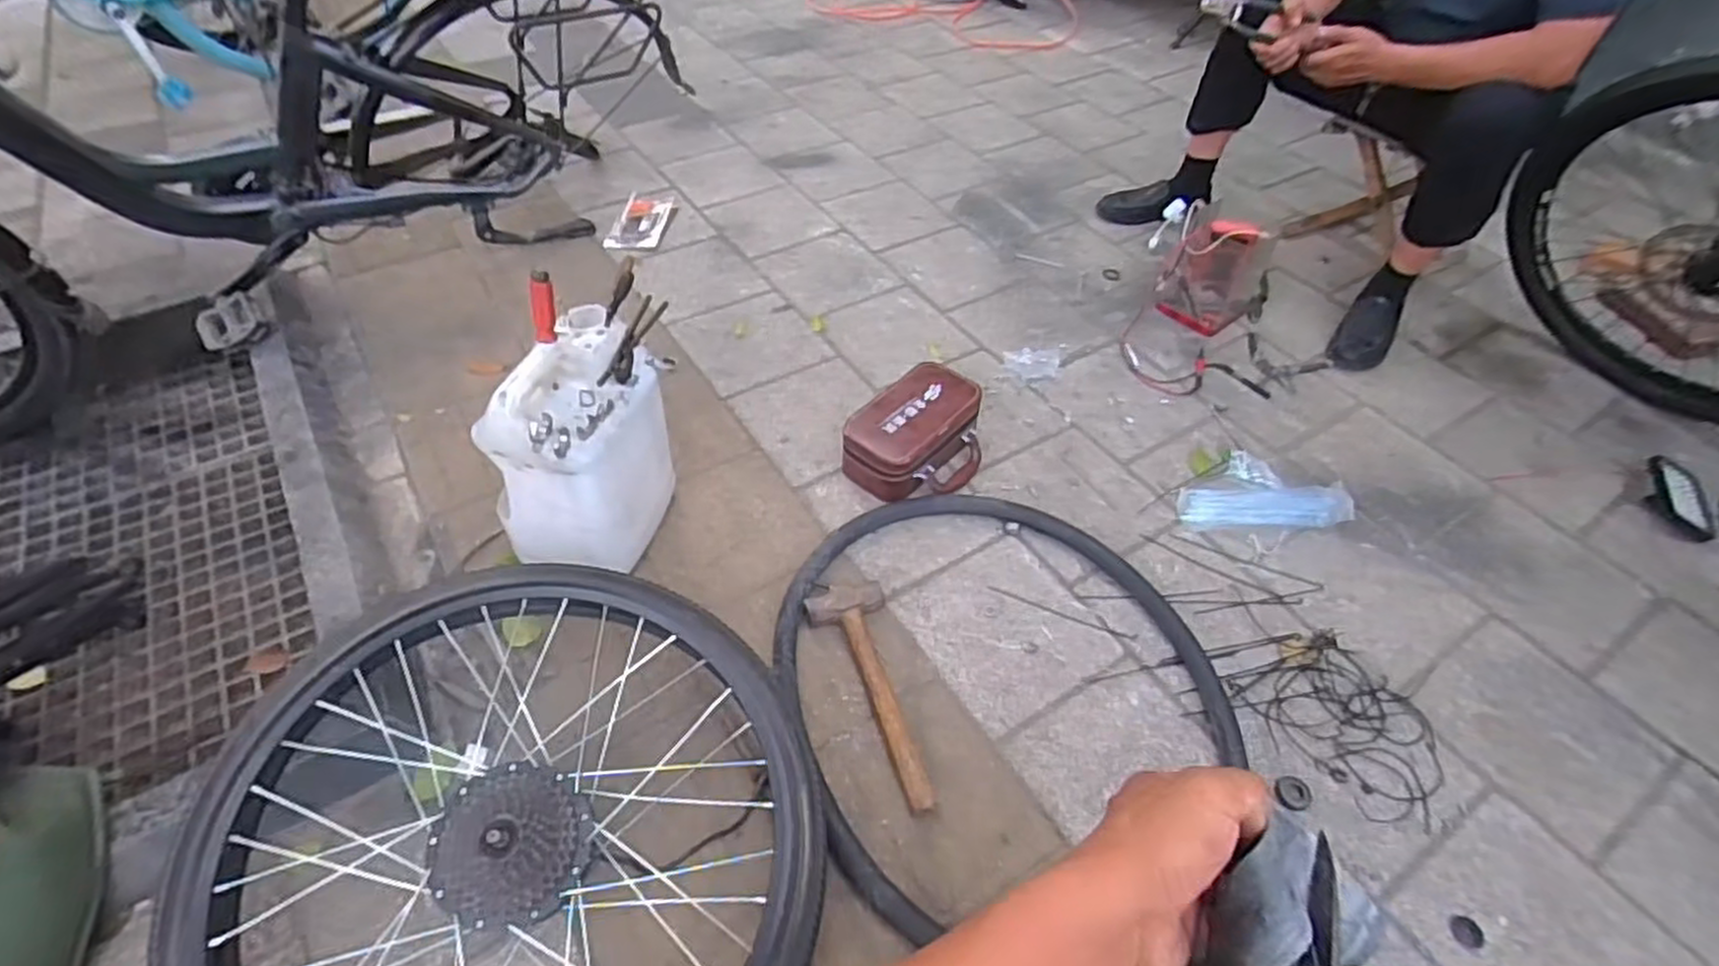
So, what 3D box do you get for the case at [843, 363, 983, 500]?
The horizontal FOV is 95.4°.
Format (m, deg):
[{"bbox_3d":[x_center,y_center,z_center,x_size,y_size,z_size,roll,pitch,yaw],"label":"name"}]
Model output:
[{"bbox_3d":[0.099,-0.079,1.273,0.239,0.103,0.174,-30,56,-26],"label":"case"}]

